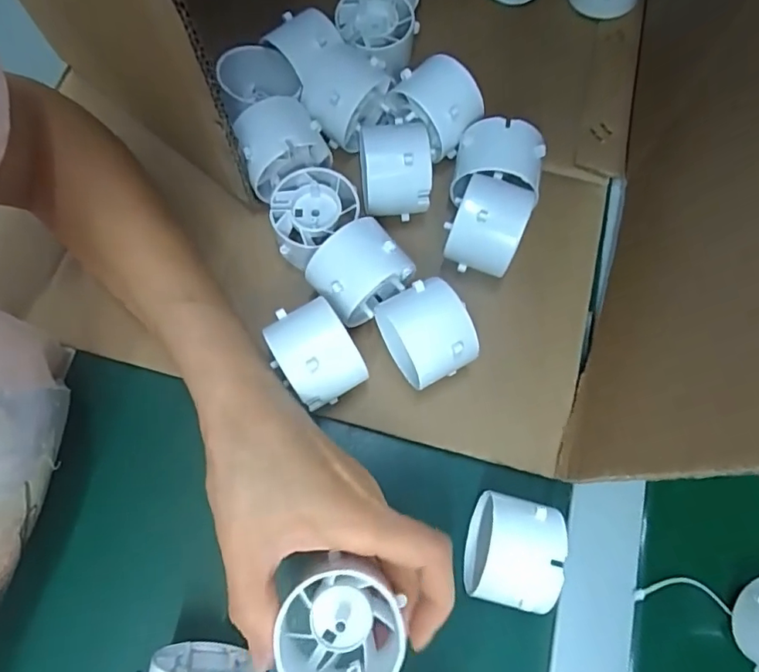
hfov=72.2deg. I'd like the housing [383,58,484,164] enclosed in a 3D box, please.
[{"bbox_3d":[0.032,-0.130,0.297,0.043,0.038,0.046,-31,77,-11],"label":"housing"}]

